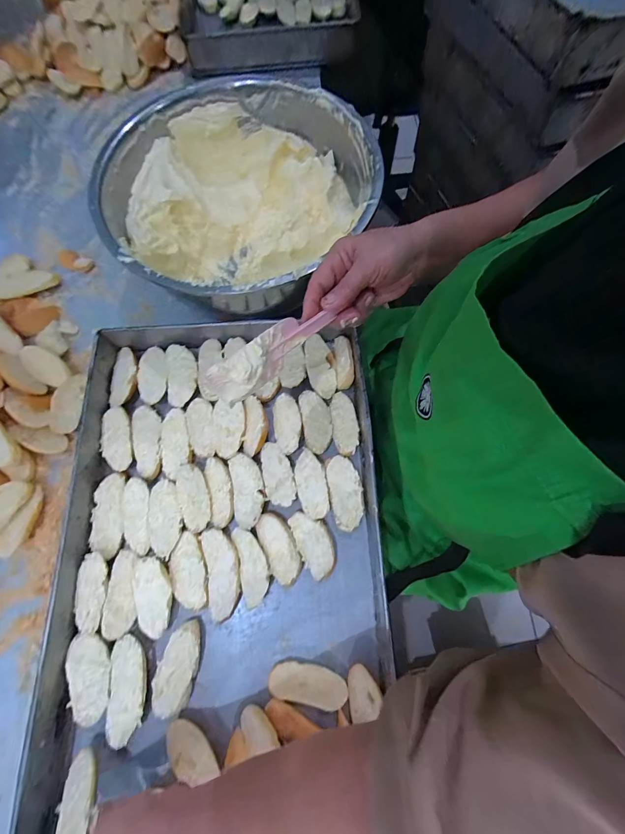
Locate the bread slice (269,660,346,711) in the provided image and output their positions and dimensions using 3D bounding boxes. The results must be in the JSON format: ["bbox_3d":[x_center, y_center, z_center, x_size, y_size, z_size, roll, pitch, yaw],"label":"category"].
[{"bbox_3d":[-0.005,0.300,0.357,0.084,0.013,0.035,8,73,3],"label":"bread slice"}]

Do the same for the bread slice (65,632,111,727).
[{"bbox_3d":[-0.246,0.284,0.347,0.040,0.008,0.083,-17,74,-5],"label":"bread slice"}]

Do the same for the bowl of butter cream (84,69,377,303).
[{"bbox_3d":[-0.100,-0.298,0.476,0.358,0.146,0.355,0,73,0],"label":"bowl of butter cream"}]

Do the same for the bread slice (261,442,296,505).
[{"bbox_3d":[-0.045,0.072,0.414,0.038,0.014,0.084,-13,74,-3],"label":"bread slice"}]

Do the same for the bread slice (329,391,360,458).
[{"bbox_3d":[0.044,0.008,0.435,0.034,0.011,0.087,-5,73,-1],"label":"bread slice"}]

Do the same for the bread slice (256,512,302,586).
[{"bbox_3d":[-0.041,0.162,0.397,0.039,0.022,0.083,-24,75,-7],"label":"bread slice"}]

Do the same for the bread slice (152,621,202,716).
[{"bbox_3d":[-0.152,0.284,0.364,0.042,0.019,0.091,17,74,5],"label":"bread slice"}]

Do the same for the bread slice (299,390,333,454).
[{"bbox_3d":[0.006,0.005,0.430,0.039,0.008,0.086,-10,73,-3],"label":"bread slice"}]

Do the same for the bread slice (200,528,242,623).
[{"bbox_3d":[-0.109,0.188,0.392,0.040,0.020,0.099,-13,74,-3],"label":"bread slice"}]

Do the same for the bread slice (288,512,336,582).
[{"bbox_3d":[0.003,0.156,0.398,0.042,0.023,0.078,-24,75,-6],"label":"bread slice"}]

